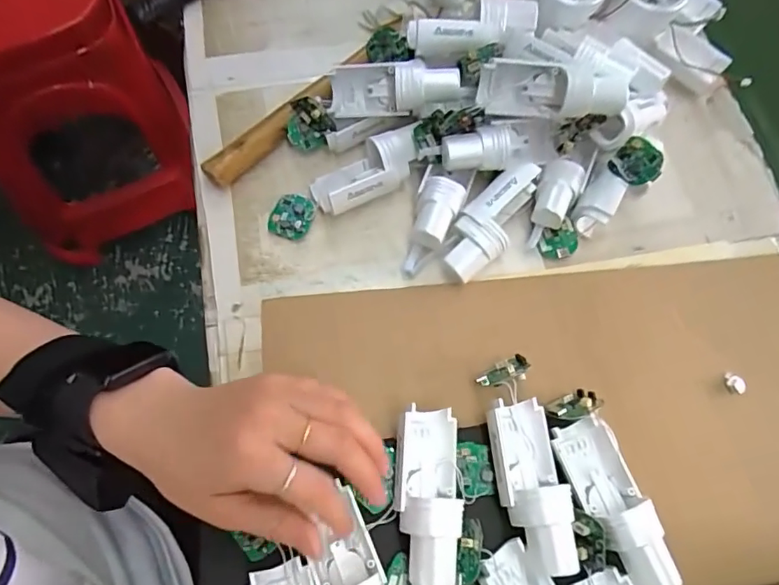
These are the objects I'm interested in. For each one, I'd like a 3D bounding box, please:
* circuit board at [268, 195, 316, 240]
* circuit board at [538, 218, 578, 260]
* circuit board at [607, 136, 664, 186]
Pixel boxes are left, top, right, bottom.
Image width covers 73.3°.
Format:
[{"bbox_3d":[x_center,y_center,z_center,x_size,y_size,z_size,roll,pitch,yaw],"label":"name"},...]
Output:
[{"bbox_3d":[-0.070,-0.054,0.376,0.028,0.009,0.032,19,70,3],"label":"circuit board"},{"bbox_3d":[0.123,-0.037,0.378,0.029,0.008,0.024,-26,95,-5],"label":"circuit board"},{"bbox_3d":[0.171,-0.090,0.361,0.005,0.029,0.034,2,42,-45],"label":"circuit board"}]

